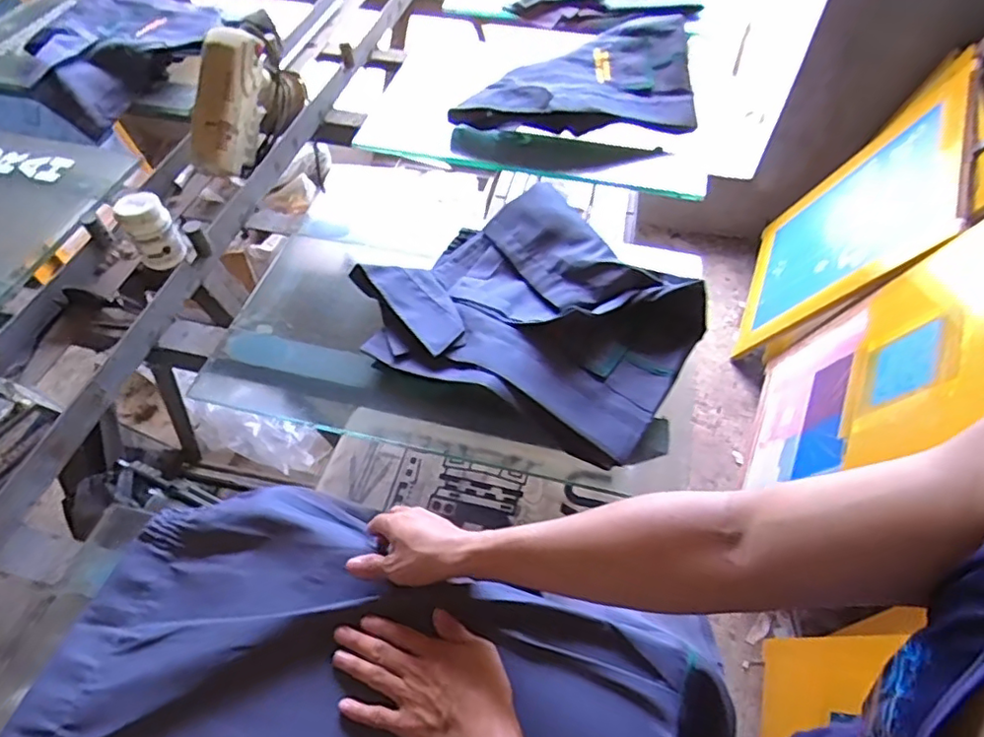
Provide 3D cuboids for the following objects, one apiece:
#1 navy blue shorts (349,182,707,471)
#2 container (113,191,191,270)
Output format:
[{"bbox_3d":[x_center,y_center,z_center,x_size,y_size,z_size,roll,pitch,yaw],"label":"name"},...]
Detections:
[{"bbox_3d":[0.052,-0.088,0.762,0.406,0.053,0.335,29,59,19],"label":"navy blue shorts"},{"bbox_3d":[-0.479,-0.191,0.844,0.069,0.103,0.068,-29,59,-20],"label":"container"}]

